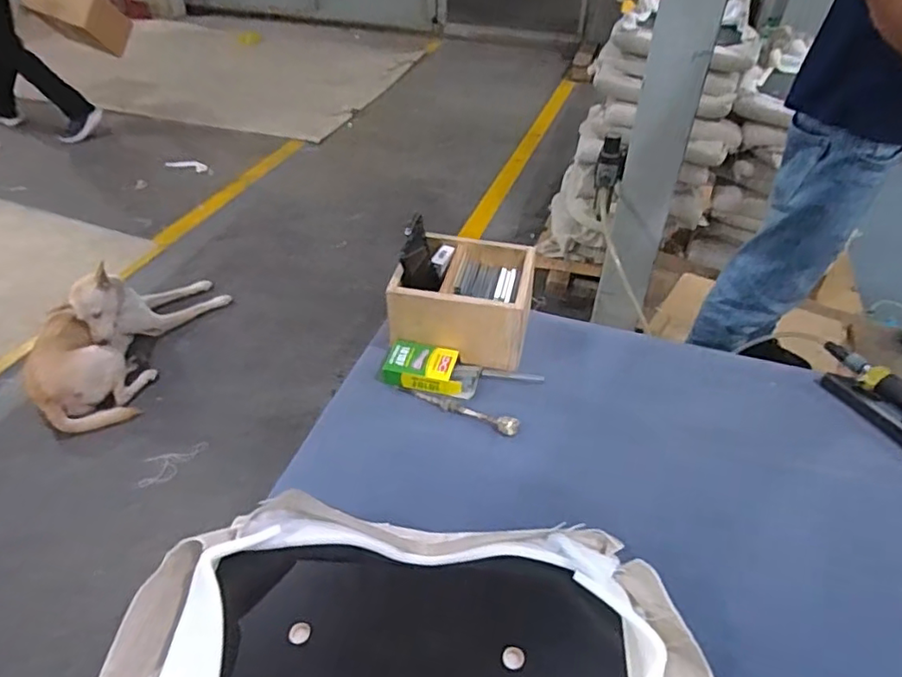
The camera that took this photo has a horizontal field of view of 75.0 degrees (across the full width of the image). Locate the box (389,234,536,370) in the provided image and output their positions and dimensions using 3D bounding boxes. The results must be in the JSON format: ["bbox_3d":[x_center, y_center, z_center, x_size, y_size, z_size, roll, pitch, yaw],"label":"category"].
[{"bbox_3d":[0.023,-0.075,1.016,0.232,0.120,0.200,10,41,4],"label":"box"}]

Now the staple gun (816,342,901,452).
[{"bbox_3d":[0.680,0.098,0.916,0.129,0.050,0.249,-24,47,-26],"label":"staple gun"}]

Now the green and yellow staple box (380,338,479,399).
[{"bbox_3d":[-0.031,0.050,0.956,0.151,0.031,0.077,9,42,8],"label":"green and yellow staple box"}]

